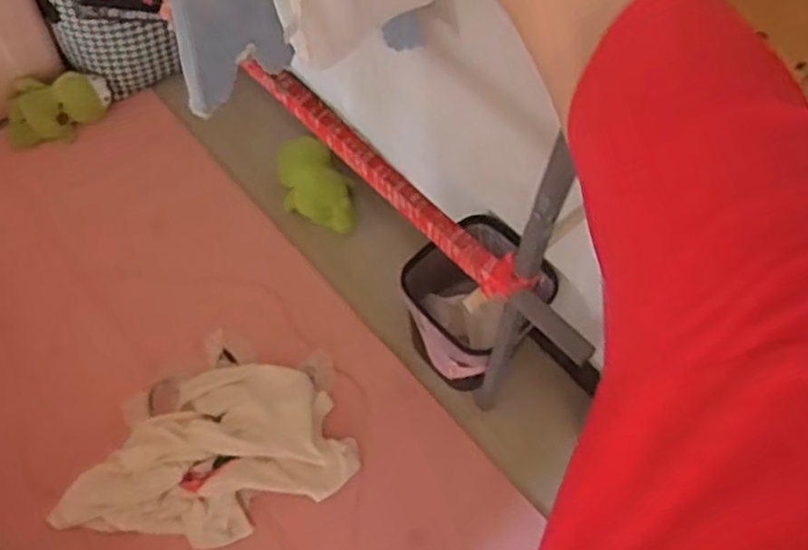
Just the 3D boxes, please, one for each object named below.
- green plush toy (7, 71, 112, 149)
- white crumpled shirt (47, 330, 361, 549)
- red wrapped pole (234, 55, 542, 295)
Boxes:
[{"bbox_3d":[-0.815,-0.392,1.685,0.249,0.106,0.117,-25,65,-10],"label":"green plush toy"},{"bbox_3d":[-0.387,0.320,1.362,0.540,0.051,0.375,-23,64,-9],"label":"white crumpled shirt"},{"bbox_3d":[-0.039,-0.150,1.008,0.041,0.045,0.554,-40,68,-16],"label":"red wrapped pole"}]

